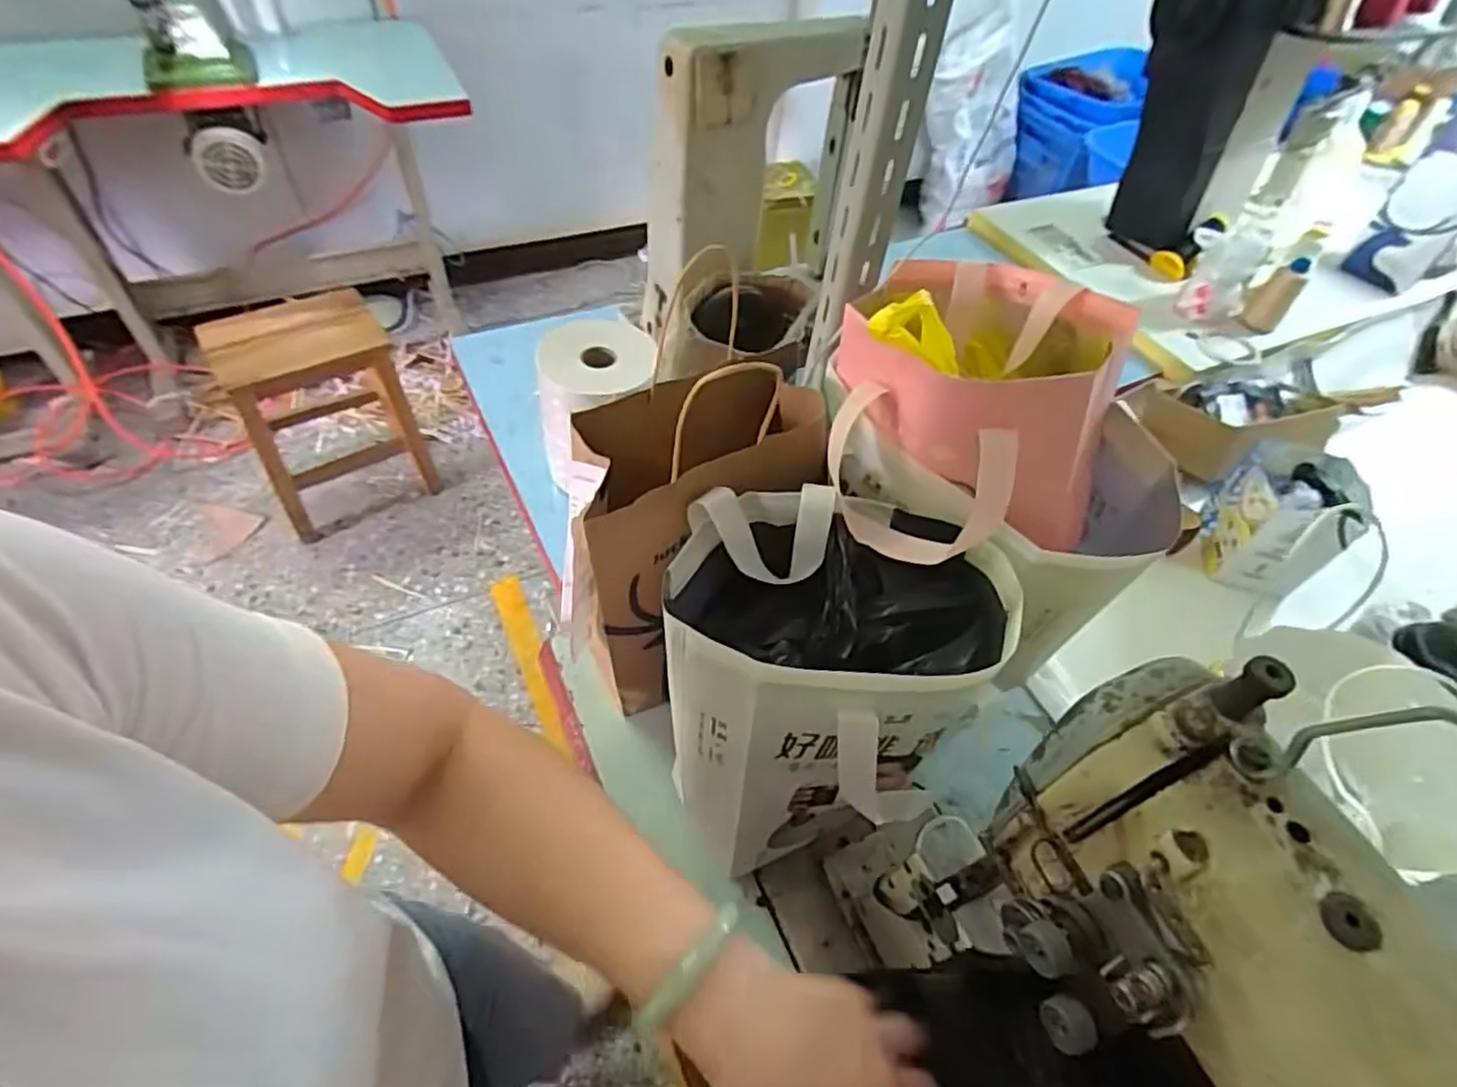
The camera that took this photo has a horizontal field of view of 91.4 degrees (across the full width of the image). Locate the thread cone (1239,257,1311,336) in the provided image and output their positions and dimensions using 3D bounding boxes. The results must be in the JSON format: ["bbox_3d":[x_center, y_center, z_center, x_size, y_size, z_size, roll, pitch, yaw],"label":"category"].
[{"bbox_3d":[0.887,-0.398,1.153,0.059,0.106,0.055,39,58,23],"label":"thread cone"}]

